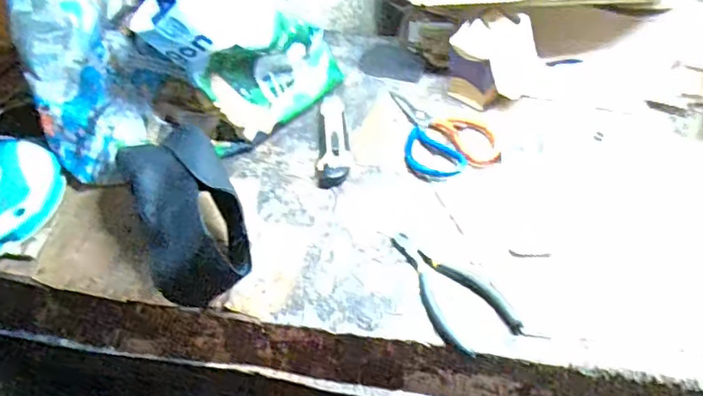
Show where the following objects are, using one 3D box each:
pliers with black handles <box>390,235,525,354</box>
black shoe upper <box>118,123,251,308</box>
[{"bbox_3d":[0.083,0.082,0.534,0.066,0.012,0.150,-29,51,-19],"label":"pliers with black handles"},{"bbox_3d":[-0.174,0.000,0.586,0.099,0.074,0.216,-21,63,-13],"label":"black shoe upper"}]

